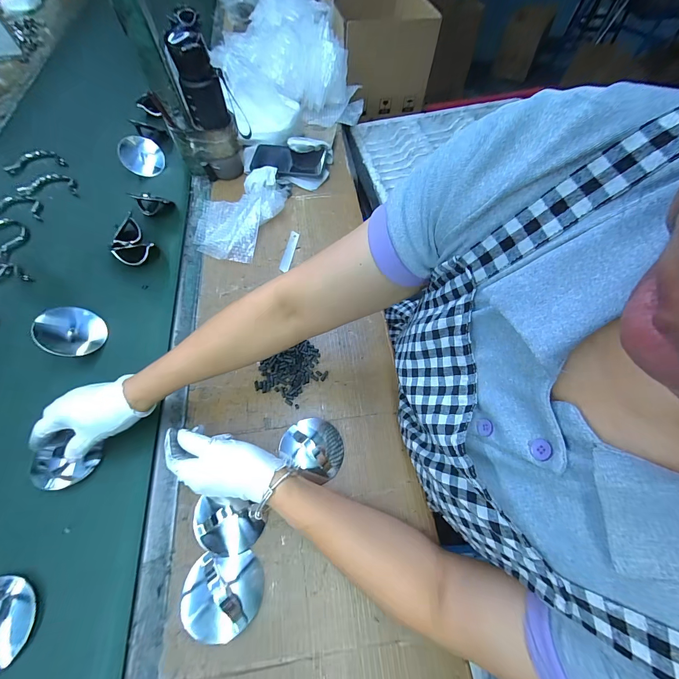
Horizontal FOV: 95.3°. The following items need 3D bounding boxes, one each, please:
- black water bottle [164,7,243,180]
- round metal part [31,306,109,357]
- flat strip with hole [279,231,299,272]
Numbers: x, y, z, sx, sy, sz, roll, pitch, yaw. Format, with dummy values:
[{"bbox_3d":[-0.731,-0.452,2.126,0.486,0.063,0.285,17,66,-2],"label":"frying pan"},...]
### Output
[{"bbox_3d":[-0.248,-0.433,0.594,0.077,0.232,0.072,-2,62,-1],"label":"black water bottle"},{"bbox_3d":[-0.405,-0.015,0.469,0.089,0.009,0.088,19,44,-20],"label":"round metal part"},{"bbox_3d":[-0.095,-0.169,0.592,0.020,0.006,0.102,3,59,8],"label":"flat strip with hole"}]

